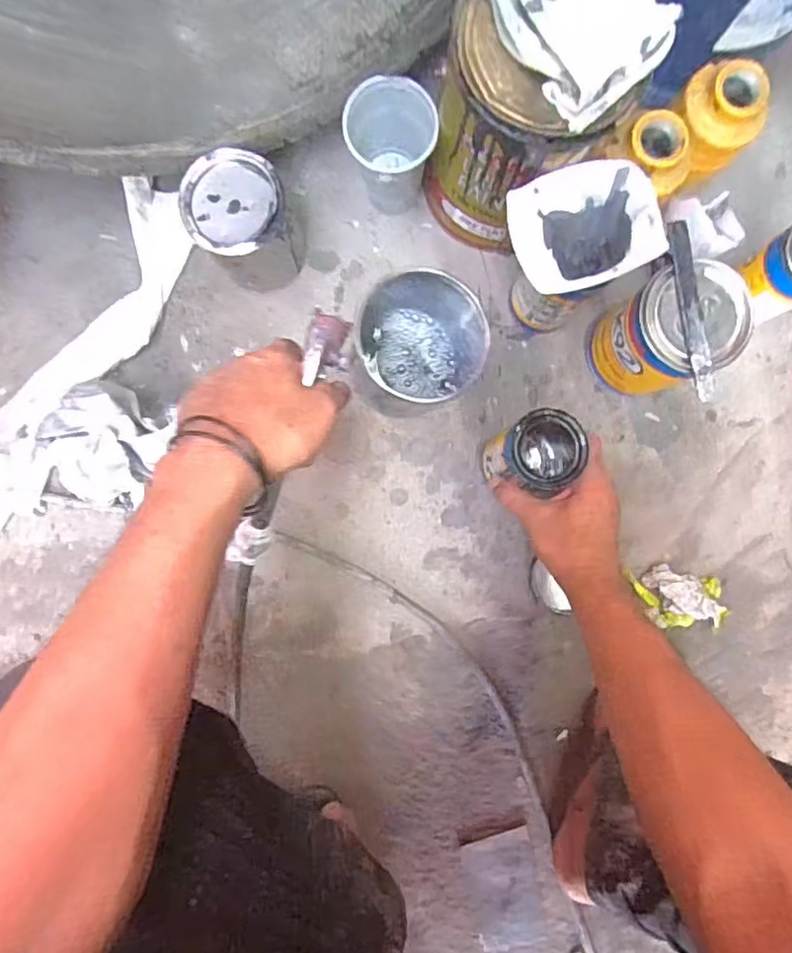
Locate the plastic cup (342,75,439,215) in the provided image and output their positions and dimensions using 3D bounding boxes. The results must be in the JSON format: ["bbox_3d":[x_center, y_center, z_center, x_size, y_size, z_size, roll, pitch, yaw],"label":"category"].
[{"bbox_3d":[-0.008,-0.321,0.591,0.082,0.116,0.074,-2,87,-5],"label":"plastic cup"}]

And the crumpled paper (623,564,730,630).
[{"bbox_3d":[0.313,0.132,0.646,0.099,0.027,0.066,2,86,-5],"label":"crumpled paper"}]

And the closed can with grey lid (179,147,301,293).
[{"bbox_3d":[-0.157,-0.256,0.602,0.091,0.116,0.097,0,86,-5],"label":"closed can with grey lid"}]

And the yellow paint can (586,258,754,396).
[{"bbox_3d":[0.270,-0.142,0.604,0.097,0.136,0.096,0,86,-5],"label":"yellow paint can"}]

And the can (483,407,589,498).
[{"bbox_3d":[0.131,-0.024,0.569,0.076,0.075,0.072,17,86,-3],"label":"can"}]

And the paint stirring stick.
[{"bbox_3d":[0.269,-0.152,0.537,0.021,0.008,0.164,-10,87,-6],"label":"paint stirring stick"}]

